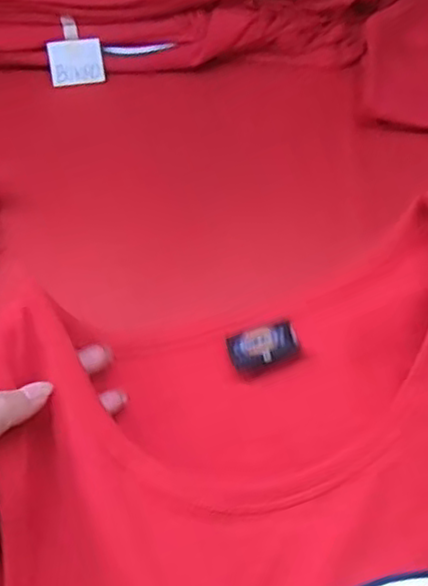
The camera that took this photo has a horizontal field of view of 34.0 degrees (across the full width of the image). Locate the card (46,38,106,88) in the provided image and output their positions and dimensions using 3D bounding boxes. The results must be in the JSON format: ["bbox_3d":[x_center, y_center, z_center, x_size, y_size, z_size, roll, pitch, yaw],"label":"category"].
[{"bbox_3d":[-0.139,-0.233,0.708,0.054,0.043,0.005,-5,23,6],"label":"card"}]

